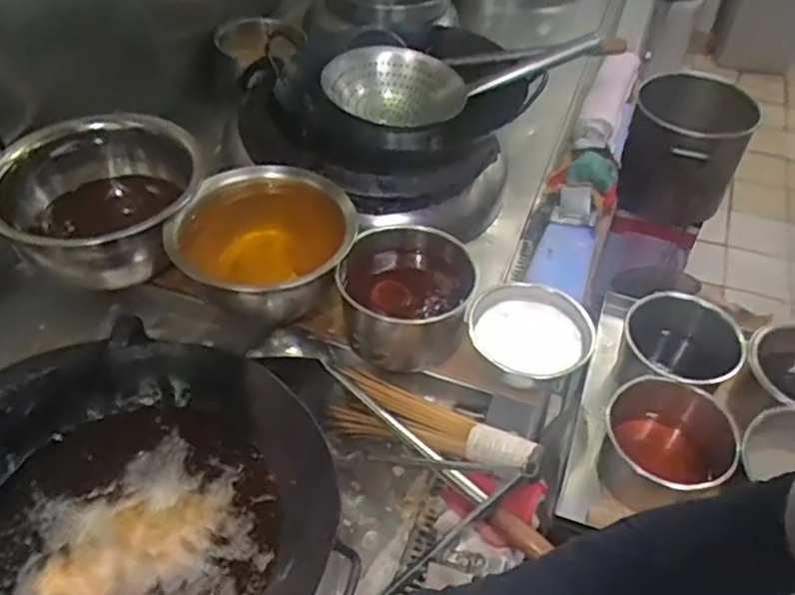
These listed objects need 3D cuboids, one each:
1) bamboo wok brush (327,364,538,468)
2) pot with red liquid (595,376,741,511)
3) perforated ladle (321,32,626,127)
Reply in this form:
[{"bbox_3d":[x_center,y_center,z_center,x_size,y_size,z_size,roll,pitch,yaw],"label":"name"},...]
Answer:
[{"bbox_3d":[0.043,0.161,0.886,0.286,0.045,0.089,12,46,31],"label":"bamboo wok brush"},{"bbox_3d":[0.344,0.194,0.881,0.155,0.121,0.153,1,48,-1],"label":"pot with red liquid"},{"bbox_3d":[0.139,-0.408,1.260,0.531,0.144,0.160,-4,47,11],"label":"perforated ladle"}]

